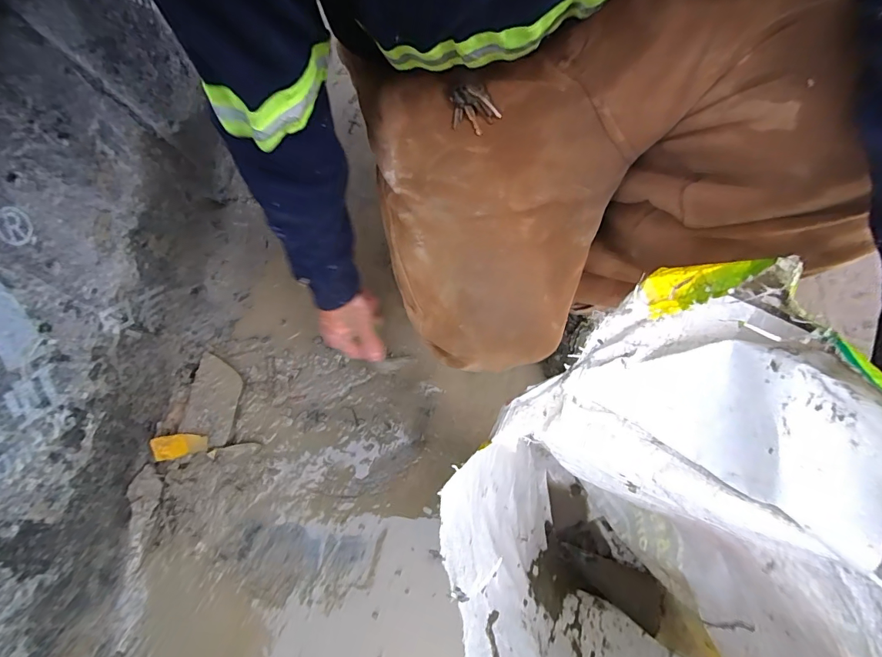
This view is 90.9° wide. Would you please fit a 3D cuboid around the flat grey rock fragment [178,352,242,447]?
[{"bbox_3d":[-0.322,0.101,0.614,0.062,0.012,0.124,9,69,-15],"label":"flat grey rock fragment"}]

